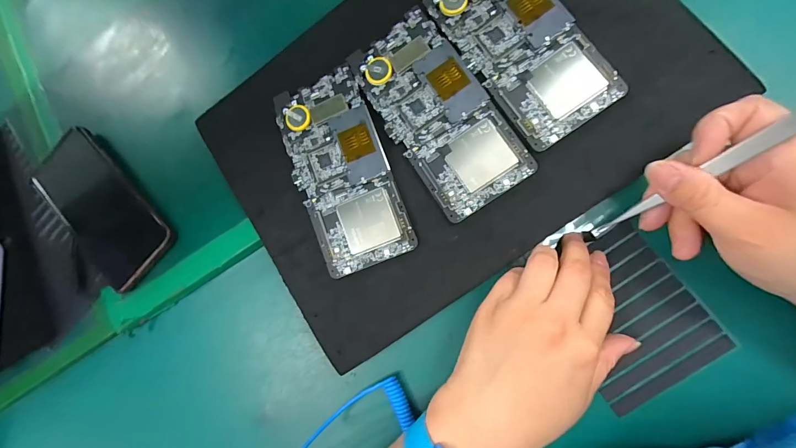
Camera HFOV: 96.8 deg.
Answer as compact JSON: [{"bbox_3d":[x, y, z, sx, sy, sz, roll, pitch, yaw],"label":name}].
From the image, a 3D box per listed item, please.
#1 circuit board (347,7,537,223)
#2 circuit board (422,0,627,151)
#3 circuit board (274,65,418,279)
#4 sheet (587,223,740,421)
[{"bbox_3d":[0.029,-0.082,0.262,0.071,0.006,0.153,-33,78,7],"label":"circuit board"},{"bbox_3d":[0.085,-0.131,0.251,0.071,0.005,0.150,-35,78,7],"label":"circuit board"},{"bbox_3d":[-0.044,-0.041,0.274,0.071,0.004,0.151,-20,80,10],"label":"circuit board"},{"bbox_3d":[0.163,0.065,0.253,0.087,0.006,0.107,-35,78,6],"label":"sheet"}]

